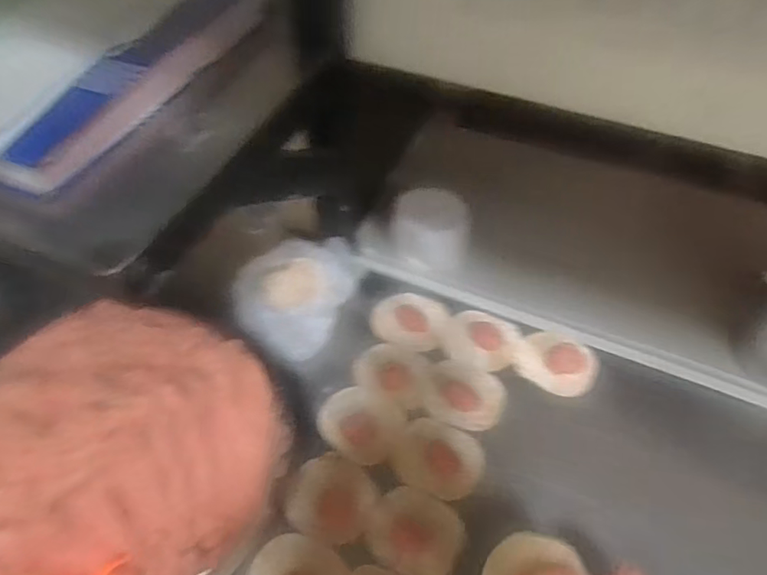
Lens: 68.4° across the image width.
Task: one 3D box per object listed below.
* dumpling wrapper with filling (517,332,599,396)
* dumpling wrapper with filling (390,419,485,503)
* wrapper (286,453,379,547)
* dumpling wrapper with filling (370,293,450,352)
[{"bbox_3d":[0.192,0.080,0.620,0.080,0.009,0.074,1,53,-1],"label":"dumpling wrapper with filling"},{"bbox_3d":[0.055,0.171,0.566,0.089,0.010,0.077,6,53,3],"label":"dumpling wrapper with filling"},{"bbox_3d":[-0.047,0.199,0.534,0.079,0.011,0.078,1,53,-1],"label":"wrapper"},{"bbox_3d":[0.030,0.038,0.651,0.087,0.008,0.068,21,56,14],"label":"dumpling wrapper with filling"}]

